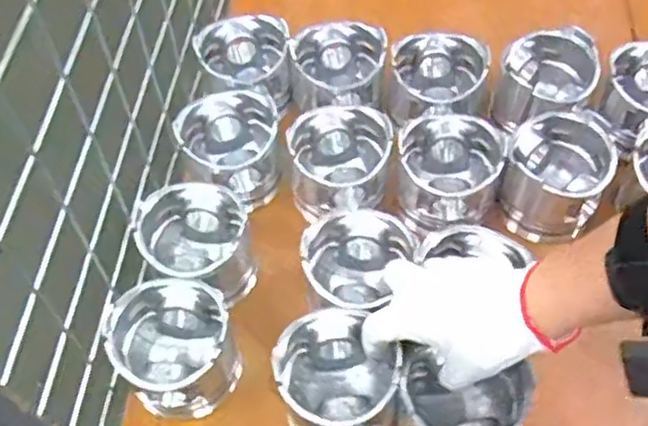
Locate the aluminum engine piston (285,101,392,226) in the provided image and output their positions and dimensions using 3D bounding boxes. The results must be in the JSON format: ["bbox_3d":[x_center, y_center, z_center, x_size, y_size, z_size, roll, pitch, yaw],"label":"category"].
[{"bbox_3d":[0.015,-0.049,0.648,0.088,0.070,0.094,-1,57,2],"label":"aluminum engine piston"}]

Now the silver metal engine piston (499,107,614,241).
[{"bbox_3d":[0.205,-0.034,0.638,0.083,0.073,0.090,21,61,15],"label":"silver metal engine piston"}]

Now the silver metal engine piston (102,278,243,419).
[{"bbox_3d":[-0.116,0.107,0.567,0.085,0.101,0.086,-1,57,2],"label":"silver metal engine piston"}]

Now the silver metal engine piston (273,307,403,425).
[{"bbox_3d":[0.010,0.131,0.551,0.081,0.097,0.085,-1,57,2],"label":"silver metal engine piston"}]

